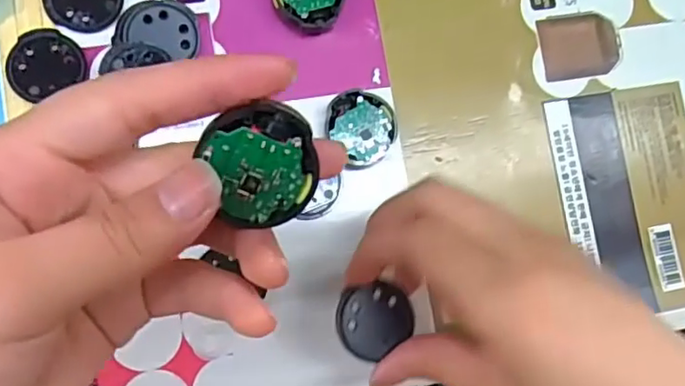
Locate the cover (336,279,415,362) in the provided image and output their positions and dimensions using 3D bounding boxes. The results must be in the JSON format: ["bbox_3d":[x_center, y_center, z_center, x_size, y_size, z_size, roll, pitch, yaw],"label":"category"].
[{"bbox_3d":[0.012,0.045,0.217,0.027,0.004,0.026,1,85,-8],"label":"cover"}]

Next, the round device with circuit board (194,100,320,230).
[{"bbox_3d":[-0.019,-0.006,0.144,0.025,0.004,0.030,-13,115,-3],"label":"round device with circuit board"}]

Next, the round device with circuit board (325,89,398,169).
[{"bbox_3d":[0.008,-0.027,0.252,0.028,0.011,0.031,-39,91,-10],"label":"round device with circuit board"}]

